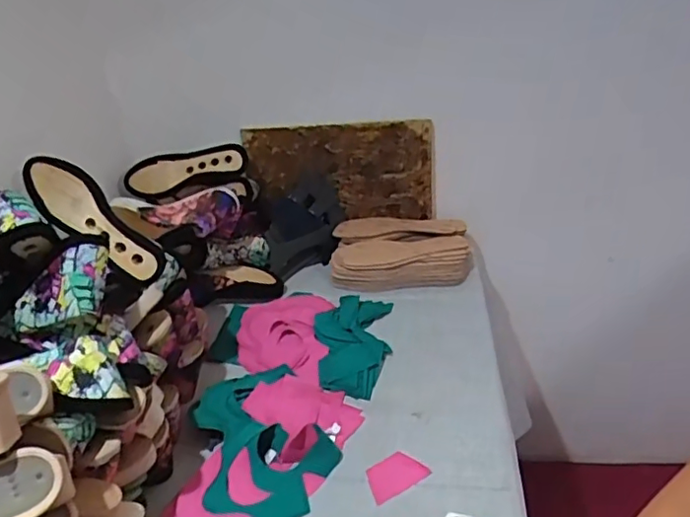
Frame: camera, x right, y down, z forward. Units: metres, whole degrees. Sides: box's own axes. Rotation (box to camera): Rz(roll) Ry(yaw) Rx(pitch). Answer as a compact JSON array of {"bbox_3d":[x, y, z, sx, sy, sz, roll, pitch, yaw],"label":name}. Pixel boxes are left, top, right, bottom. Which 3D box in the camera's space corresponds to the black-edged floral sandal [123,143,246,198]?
[{"bbox_3d":[-0.308,-0.173,1.150,0.233,0.075,0.070,-10,32,-4],"label":"black-edged floral sandal"}]

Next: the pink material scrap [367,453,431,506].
[{"bbox_3d":[0.065,0.281,0.767,0.075,0.006,0.056,-30,37,-11],"label":"pink material scrap"}]

